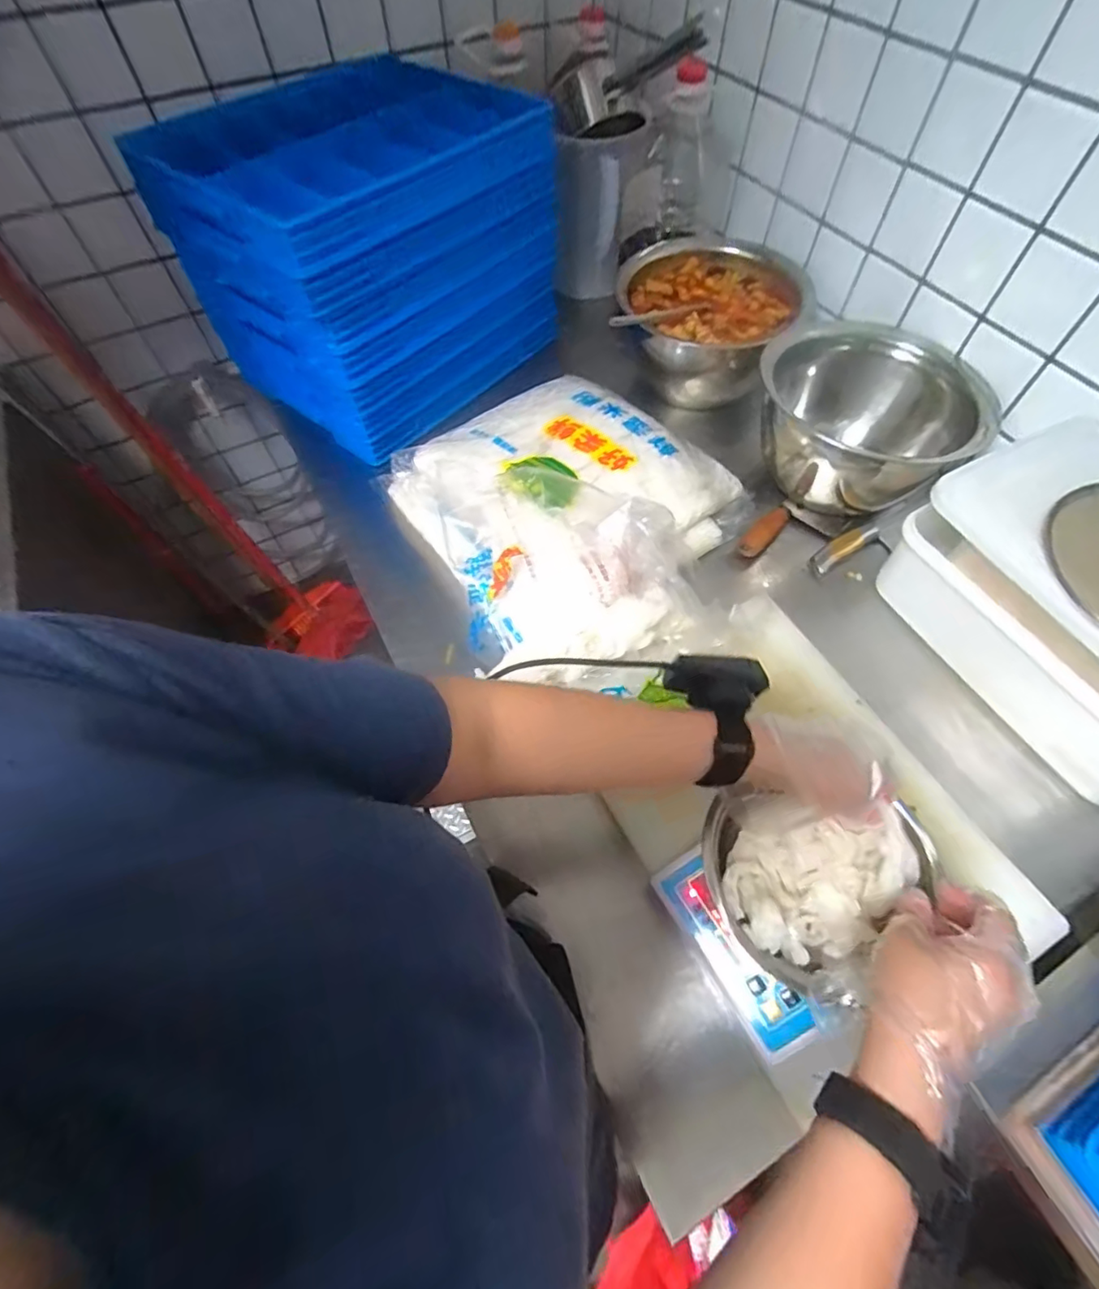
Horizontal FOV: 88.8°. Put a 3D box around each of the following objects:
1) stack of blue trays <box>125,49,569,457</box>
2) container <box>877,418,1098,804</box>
[{"bbox_3d":[-0.263,-0.592,0.854,0.343,0.338,0.430,35,66,19],"label":"stack of blue trays"},{"bbox_3d":[0.606,-0.045,0.612,0.245,0.188,0.358,-24,62,-12],"label":"container"}]

